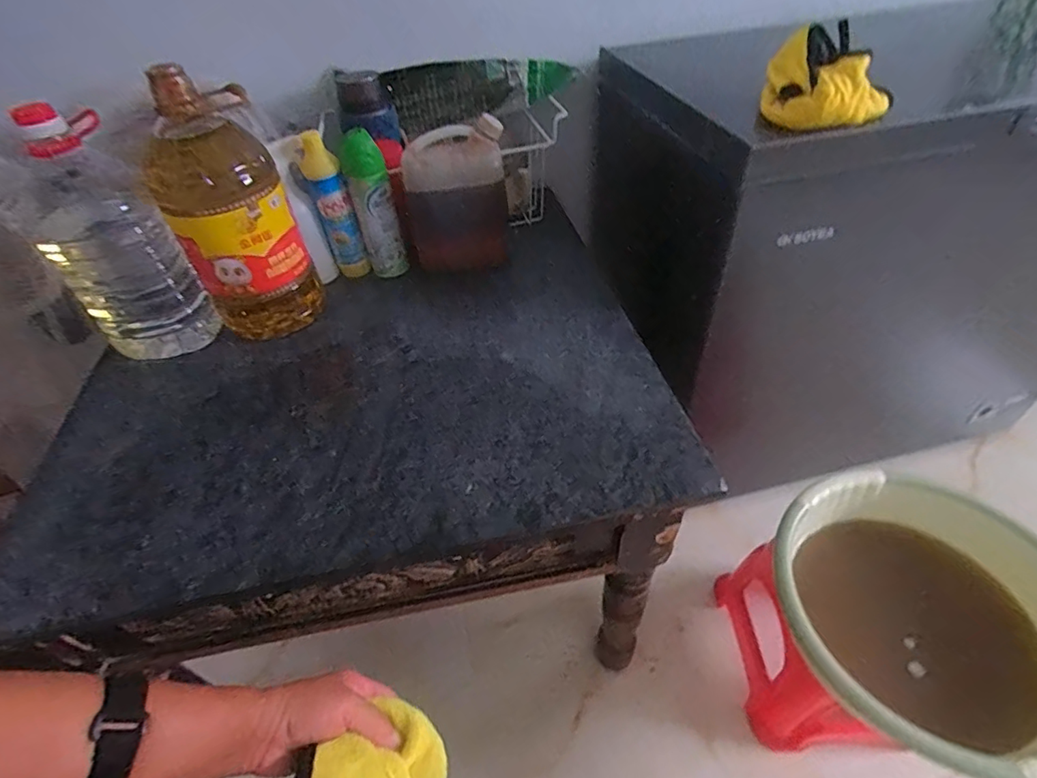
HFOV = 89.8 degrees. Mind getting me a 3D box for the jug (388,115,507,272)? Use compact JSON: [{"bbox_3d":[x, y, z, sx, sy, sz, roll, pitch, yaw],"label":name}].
[{"bbox_3d":[-0.101,-0.306,0.861,0.163,0.228,0.088,-6,45,-1],"label":"jug"}]

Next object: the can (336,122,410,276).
[{"bbox_3d":[-0.244,-0.306,0.886,0.066,0.243,0.055,-17,46,-12],"label":"can"}]

